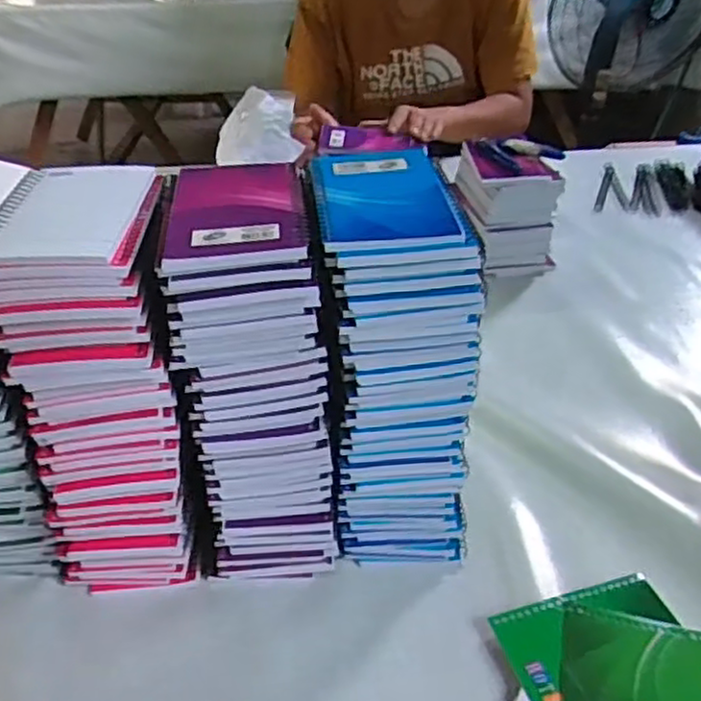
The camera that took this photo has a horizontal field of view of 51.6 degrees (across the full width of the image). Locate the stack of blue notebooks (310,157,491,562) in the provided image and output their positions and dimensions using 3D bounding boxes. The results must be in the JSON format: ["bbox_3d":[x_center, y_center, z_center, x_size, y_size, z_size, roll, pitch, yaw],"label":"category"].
[{"bbox_3d":[0.030,0.016,0.535,0.099,0.282,0.125,-4,36,-4],"label":"stack of blue notebooks"}]

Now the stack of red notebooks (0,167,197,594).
[{"bbox_3d":[-0.172,0.026,0.527,0.108,0.276,0.142,-2,36,-1],"label":"stack of red notebooks"}]

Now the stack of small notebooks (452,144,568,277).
[{"bbox_3d":[0.195,-0.184,0.926,0.109,0.136,0.161,-5,36,-7],"label":"stack of small notebooks"}]

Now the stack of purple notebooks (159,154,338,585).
[{"bbox_3d":[-0.068,0.026,0.525,0.096,0.280,0.127,-6,36,-7],"label":"stack of purple notebooks"}]

